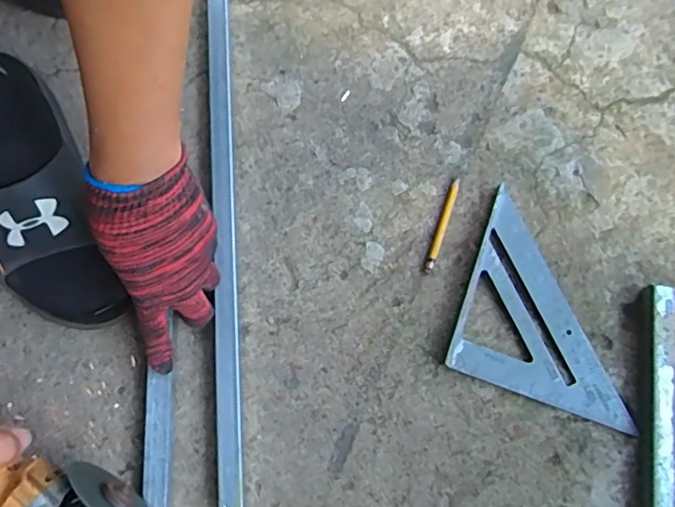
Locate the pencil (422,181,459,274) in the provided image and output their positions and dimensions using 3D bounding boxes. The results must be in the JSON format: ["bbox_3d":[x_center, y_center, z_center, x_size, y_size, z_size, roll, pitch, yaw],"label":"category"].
[{"bbox_3d":[0.099,-0.026,0.525,0.009,0.005,0.095,20,77,4],"label":"pencil"}]

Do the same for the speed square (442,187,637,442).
[{"bbox_3d":[0.199,0.050,0.504,0.164,0.015,0.167,19,77,4],"label":"speed square"}]

